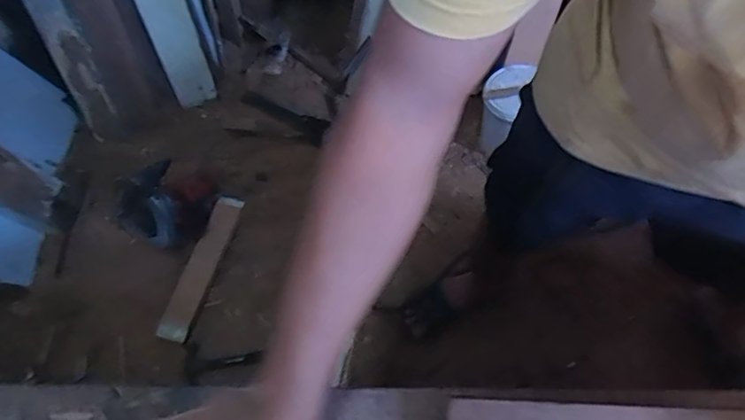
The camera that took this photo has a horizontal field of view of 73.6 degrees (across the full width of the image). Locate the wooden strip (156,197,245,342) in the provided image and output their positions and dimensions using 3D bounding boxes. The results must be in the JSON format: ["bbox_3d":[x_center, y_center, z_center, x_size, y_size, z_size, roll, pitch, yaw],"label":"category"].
[{"bbox_3d":[-0.438,0.138,1.289,0.071,0.028,0.392,15,67,8],"label":"wooden strip"}]

